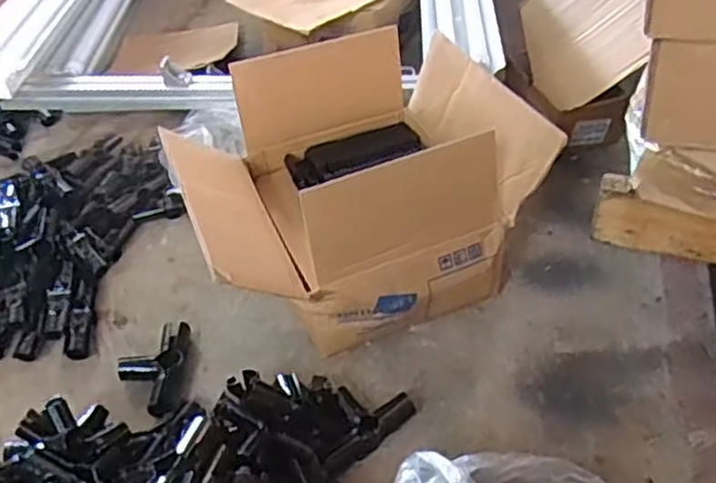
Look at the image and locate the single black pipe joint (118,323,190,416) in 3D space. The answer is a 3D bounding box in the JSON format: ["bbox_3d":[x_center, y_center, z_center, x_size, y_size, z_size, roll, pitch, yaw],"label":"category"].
[{"bbox_3d":[-0.268,0.159,0.938,0.084,0.033,0.135,-6,44,-4],"label":"single black pipe joint"}]

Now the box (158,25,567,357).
[{"bbox_3d":[-0.016,-0.083,1.024,0.451,0.225,0.379,-17,45,-15],"label":"box"}]

